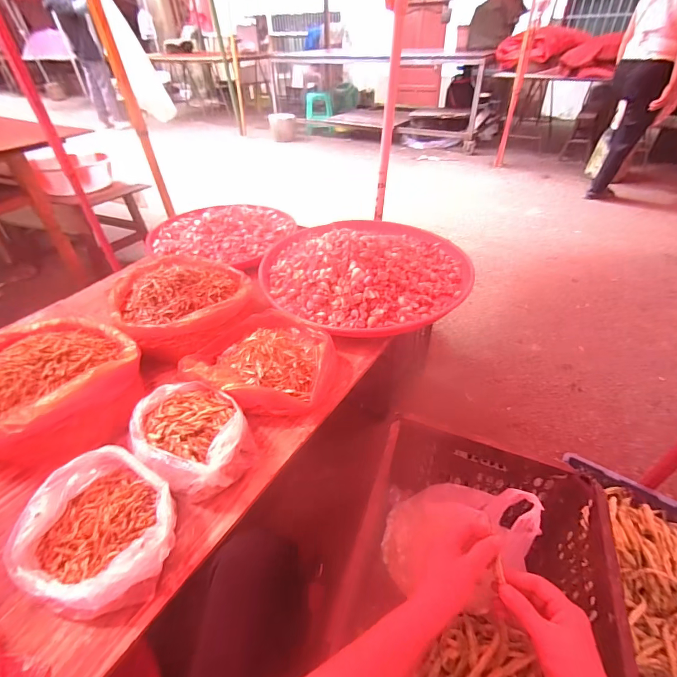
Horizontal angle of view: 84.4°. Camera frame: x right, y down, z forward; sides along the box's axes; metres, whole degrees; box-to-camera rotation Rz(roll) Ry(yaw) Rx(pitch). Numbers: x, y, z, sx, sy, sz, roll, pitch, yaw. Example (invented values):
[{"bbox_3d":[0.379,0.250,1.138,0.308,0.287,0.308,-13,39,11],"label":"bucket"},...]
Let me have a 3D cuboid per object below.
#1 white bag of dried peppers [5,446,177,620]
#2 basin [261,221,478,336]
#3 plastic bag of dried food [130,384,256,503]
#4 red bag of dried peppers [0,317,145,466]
[{"bbox_3d":[-0.349,0.282,0.558,0.213,0.081,0.198,11,42,16],"label":"white bag of dried peppers"},{"bbox_3d":[0.071,-0.244,1.084,0.573,0.126,0.592,-2,41,1],"label":"basin"},{"bbox_3d":[-0.266,0.180,0.686,0.231,0.075,0.172,20,46,24],"label":"plastic bag of dried food"},{"bbox_3d":[-0.575,0.087,0.753,0.340,0.135,0.322,-11,41,-10],"label":"red bag of dried peppers"}]

